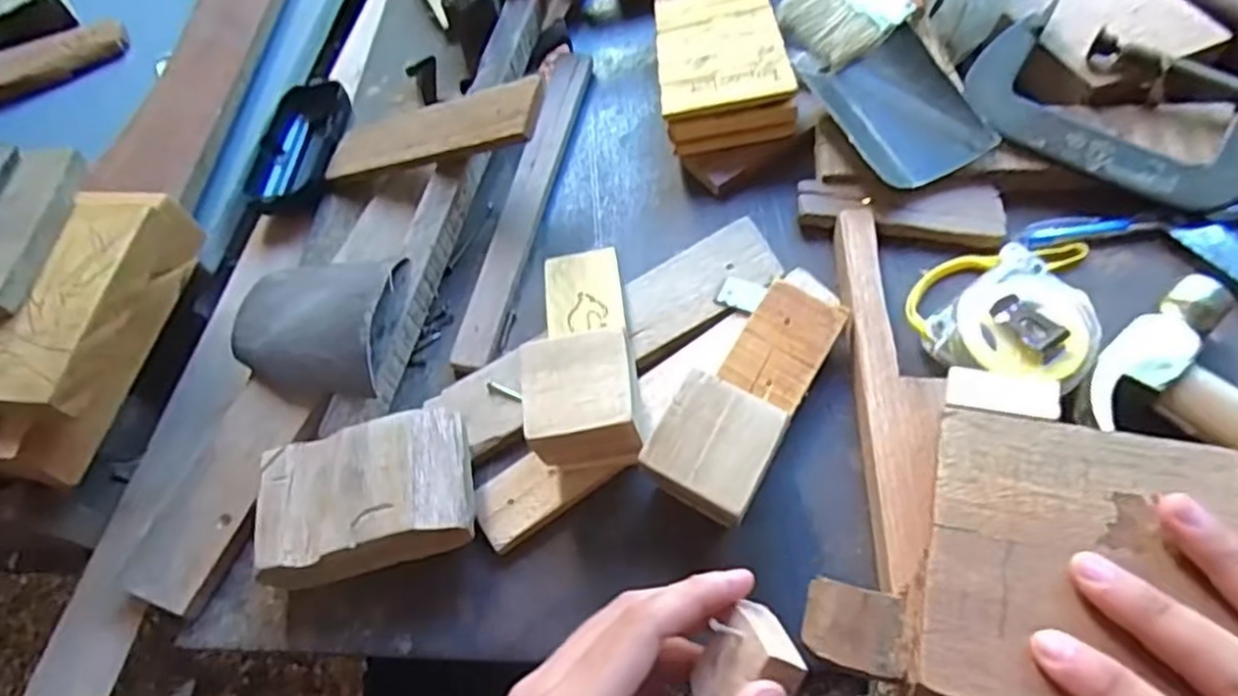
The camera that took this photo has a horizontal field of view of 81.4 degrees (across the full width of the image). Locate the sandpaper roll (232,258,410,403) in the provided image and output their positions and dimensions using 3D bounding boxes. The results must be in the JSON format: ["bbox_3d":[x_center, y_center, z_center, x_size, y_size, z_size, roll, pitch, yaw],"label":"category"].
[{"bbox_3d":[-0.166,-0.015,0.395,0.101,0.045,0.084,7,63,8],"label":"sandpaper roll"}]

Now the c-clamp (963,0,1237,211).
[{"bbox_3d":[0.287,-0.120,0.386,0.194,0.023,0.083,31,82,15],"label":"c-clamp"}]

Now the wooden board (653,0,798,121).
[{"bbox_3d":[0.061,-0.195,0.451,0.075,0.008,0.131,-9,55,8],"label":"wooden board"}]

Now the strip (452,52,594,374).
[{"bbox_3d":[-0.055,-0.094,0.443,0.024,0.009,0.243,9,64,10],"label":"strip"}]

